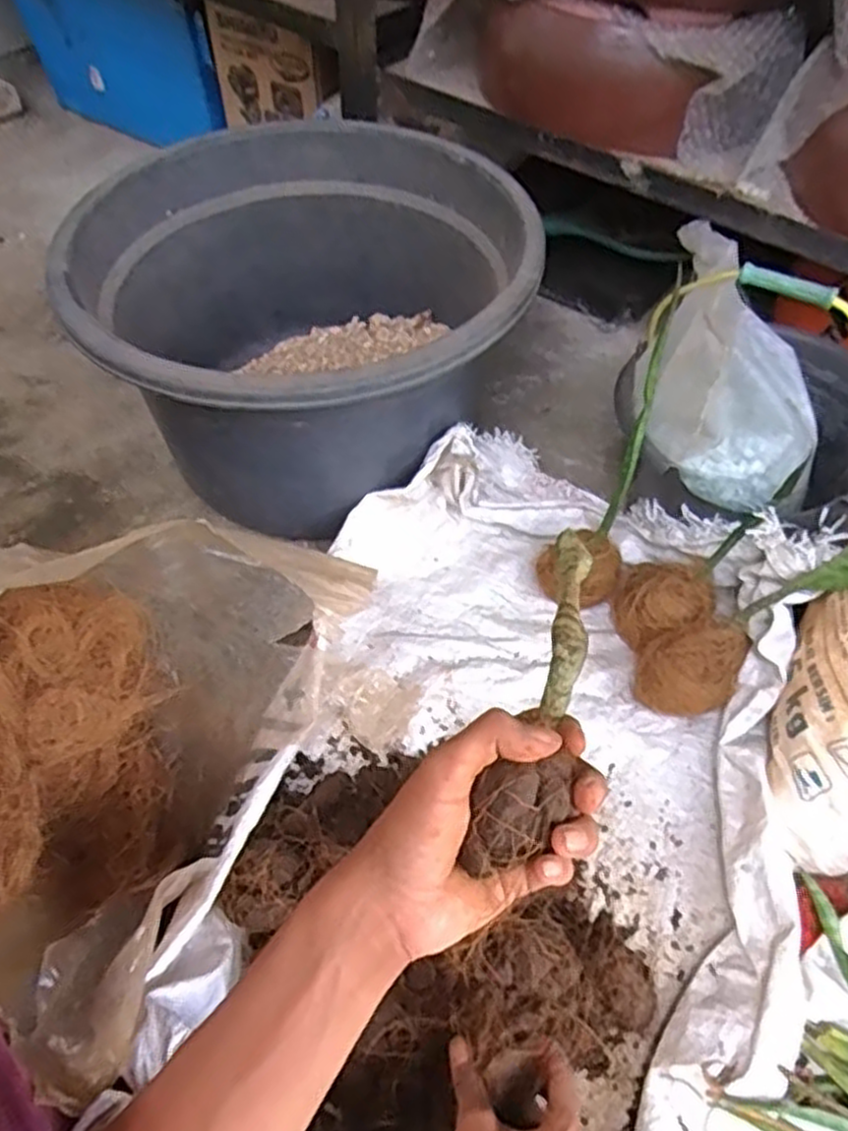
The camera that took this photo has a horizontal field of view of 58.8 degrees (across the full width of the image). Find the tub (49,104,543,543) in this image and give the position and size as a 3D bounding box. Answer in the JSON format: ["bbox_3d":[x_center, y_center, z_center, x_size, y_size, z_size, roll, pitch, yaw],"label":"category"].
[{"bbox_3d":[-0.123,-0.271,0.873,0.471,0.266,0.487,0,53,0],"label":"tub"}]

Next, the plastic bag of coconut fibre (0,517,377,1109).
[{"bbox_3d":[-0.272,0.143,0.647,0.309,0.211,0.391,20,55,14],"label":"plastic bag of coconut fibre"}]

